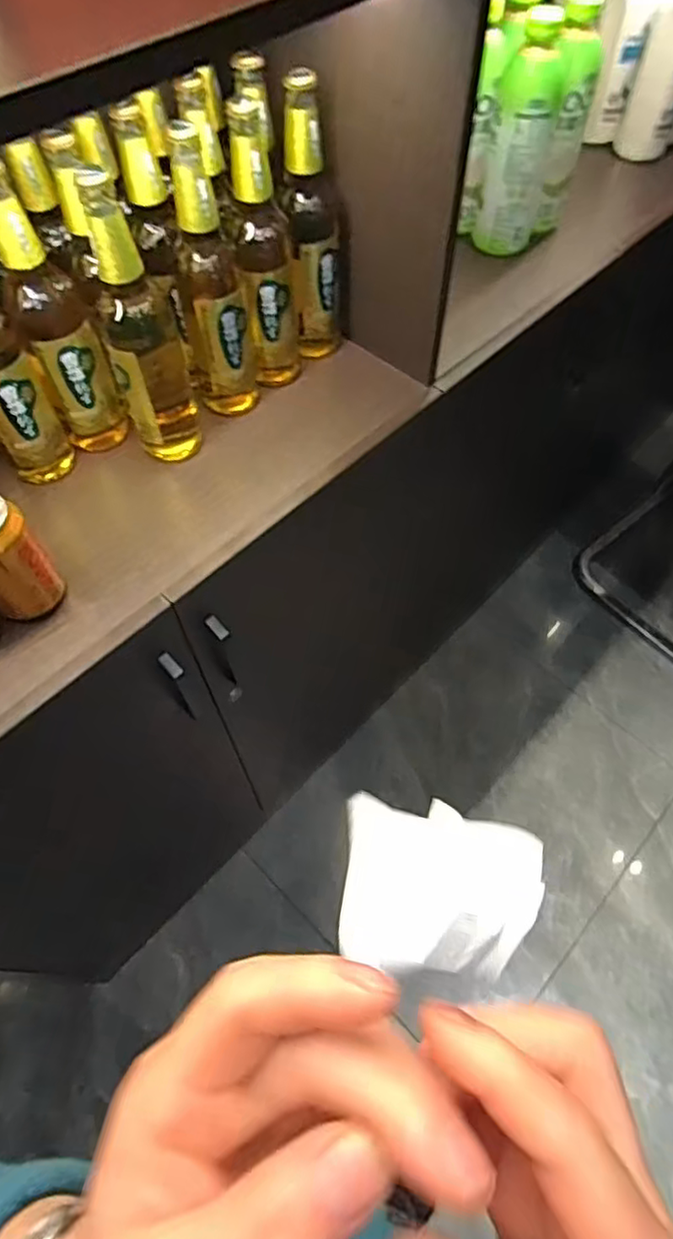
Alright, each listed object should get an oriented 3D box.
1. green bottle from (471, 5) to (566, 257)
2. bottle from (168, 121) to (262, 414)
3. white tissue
[{"bbox_3d":[0.229,-0.592,0.783,0.073,0.241,0.065,18,61,11],"label":"green bottle"},{"bbox_3d":[-0.123,-0.318,0.624,0.066,0.267,0.053,-20,61,-11],"label":"bottle"},{"bbox_3d":[0.050,0.123,0.289,0.088,0.056,0.069,6,62,8],"label":"white tissue"}]

